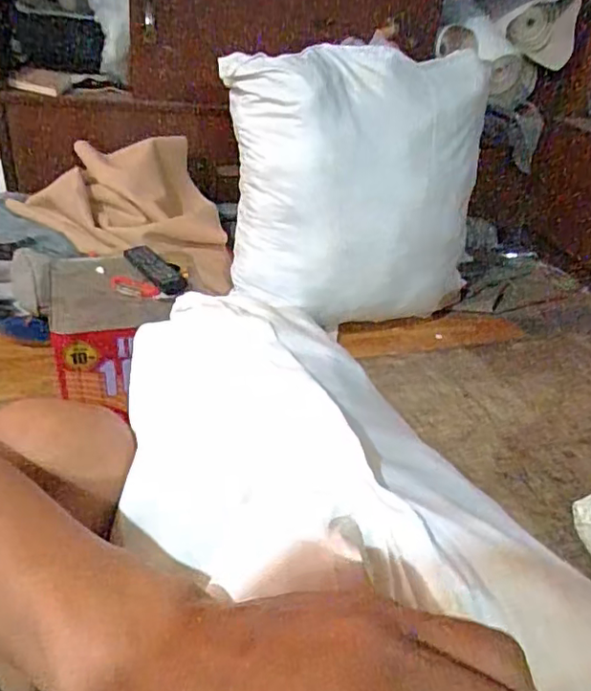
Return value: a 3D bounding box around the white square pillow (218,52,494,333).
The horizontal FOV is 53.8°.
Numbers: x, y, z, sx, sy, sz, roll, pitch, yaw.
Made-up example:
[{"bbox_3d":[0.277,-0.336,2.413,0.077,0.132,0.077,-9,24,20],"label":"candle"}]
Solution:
[{"bbox_3d":[0.149,-0.294,1.176,0.529,0.530,0.160,-8,24,-14],"label":"white square pillow"}]

